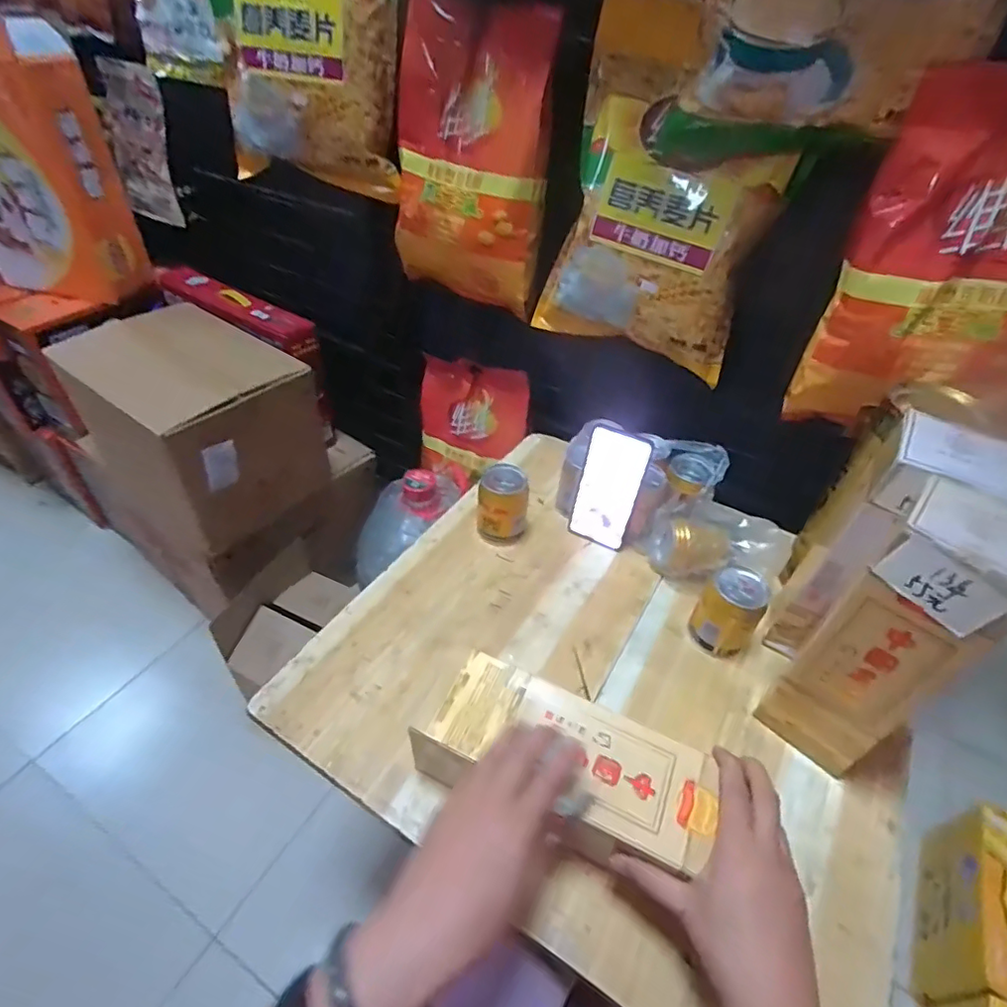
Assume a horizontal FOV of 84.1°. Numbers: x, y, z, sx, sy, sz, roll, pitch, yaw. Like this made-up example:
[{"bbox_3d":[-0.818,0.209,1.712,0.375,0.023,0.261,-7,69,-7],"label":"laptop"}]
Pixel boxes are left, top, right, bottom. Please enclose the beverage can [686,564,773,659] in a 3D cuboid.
[{"bbox_3d":[0.249,0.122,0.621,0.062,0.089,0.064,2,43,-2],"label":"beverage can"}]

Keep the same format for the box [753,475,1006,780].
[{"bbox_3d":[0.333,0.124,0.493,0.087,0.284,0.098,34,50,28],"label":"box"}]

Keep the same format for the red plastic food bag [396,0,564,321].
[{"bbox_3d":[-0.051,-0.460,0.773,0.228,0.331,0.070,30,49,25],"label":"red plastic food bag"}]

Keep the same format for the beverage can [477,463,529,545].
[{"bbox_3d":[-0.001,0.005,0.722,0.063,0.094,0.059,2,43,-2],"label":"beverage can"}]

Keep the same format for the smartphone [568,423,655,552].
[{"bbox_3d":[0.133,-0.016,0.711,0.075,0.166,0.005,21,37,16],"label":"smartphone"}]

